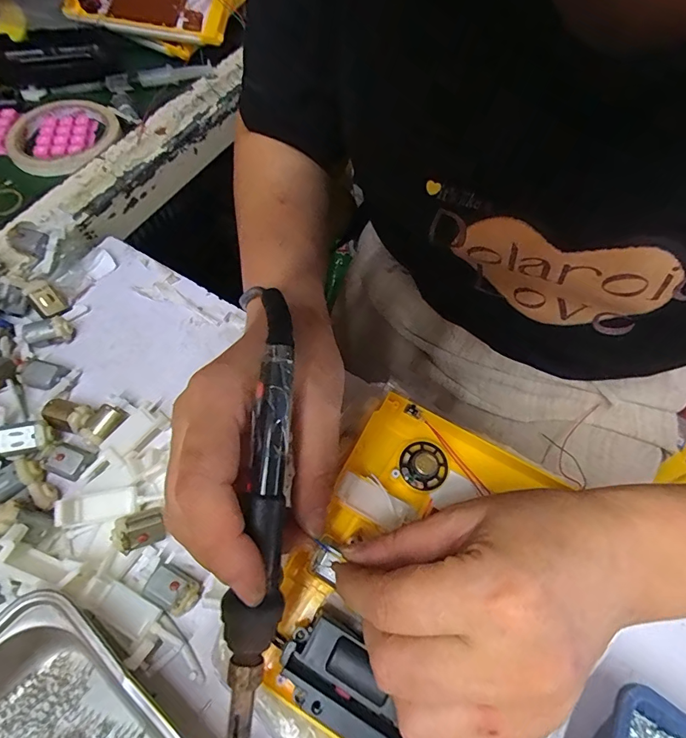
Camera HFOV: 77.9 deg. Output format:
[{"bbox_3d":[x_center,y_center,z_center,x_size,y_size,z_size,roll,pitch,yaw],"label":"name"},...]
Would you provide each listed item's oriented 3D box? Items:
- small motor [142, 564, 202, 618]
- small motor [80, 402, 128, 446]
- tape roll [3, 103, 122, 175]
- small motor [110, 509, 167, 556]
[{"bbox_3d":[-0.096,0.125,0.241,0.029,0.015,0.019,25,64,9],"label":"small motor"},{"bbox_3d":[-0.156,0.038,0.280,0.018,0.015,0.028,36,66,14],"label":"small motor"},{"bbox_3d":[-0.261,-0.217,0.399,0.096,0.013,0.096,1,63,-3],"label":"tape roll"},{"bbox_3d":[-0.119,0.093,0.245,0.026,0.013,0.018,-9,85,-32],"label":"small motor"}]

